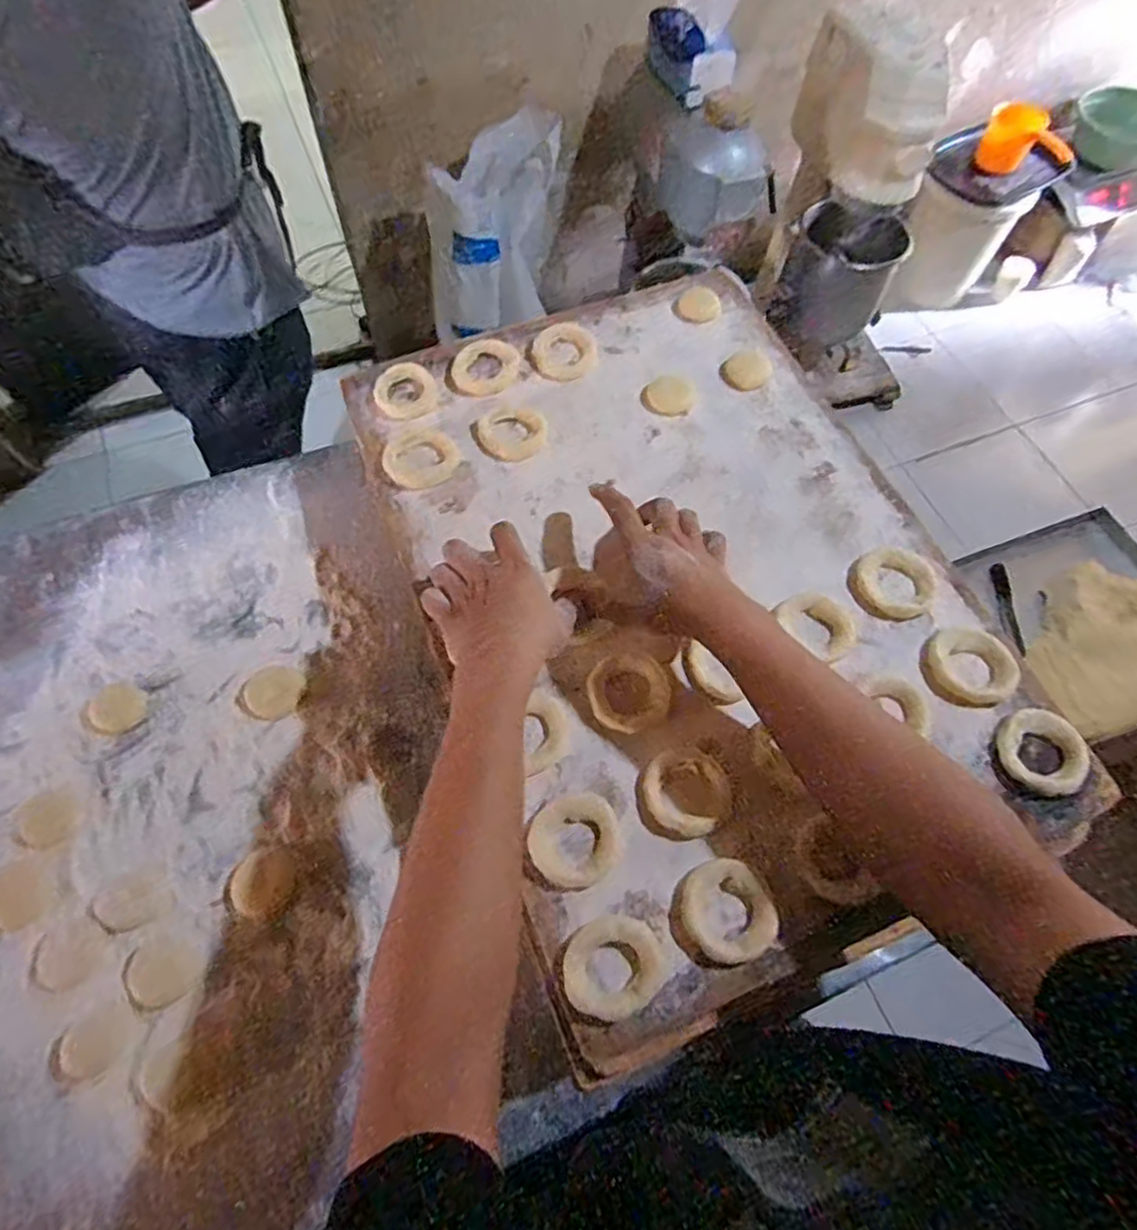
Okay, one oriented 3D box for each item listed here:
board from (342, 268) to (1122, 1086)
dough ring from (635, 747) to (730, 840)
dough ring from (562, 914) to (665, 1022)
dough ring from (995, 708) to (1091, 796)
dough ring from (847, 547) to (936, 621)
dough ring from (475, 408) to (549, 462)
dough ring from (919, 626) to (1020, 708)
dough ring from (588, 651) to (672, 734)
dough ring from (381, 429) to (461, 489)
[{"bbox_3d":[0.091,-0.045,0.567,0.411,0.021,0.603,-19,65,-11],"label":"board"},{"bbox_3d":[0.080,0.125,0.482,0.063,0.010,0.059,1,63,-2],"label":"dough ring"},{"bbox_3d":[0.028,0.223,0.436,0.064,0.007,0.056,-24,67,-14],"label":"dough ring"},{"bbox_3d":[0.347,0.099,0.500,0.055,0.016,0.062,-31,68,-16],"label":"dough ring"},{"bbox_3d":[0.265,-0.025,0.558,0.068,0.010,0.062,1,63,-2],"label":"dough ring"},{"bbox_3d":[-0.049,-0.163,0.620,0.063,0.009,0.051,-19,65,-11],"label":"dough ring"},{"bbox_3d":[0.307,0.040,0.523,0.058,0.014,0.067,-41,71,-20],"label":"dough ring"},{"bbox_3d":[0.046,0.057,0.513,0.064,0.011,0.058,-38,71,-19],"label":"dough ring"},{"bbox_3d":[-0.129,-0.138,0.605,0.064,0.008,0.056,-25,67,-14],"label":"dough ring"}]

